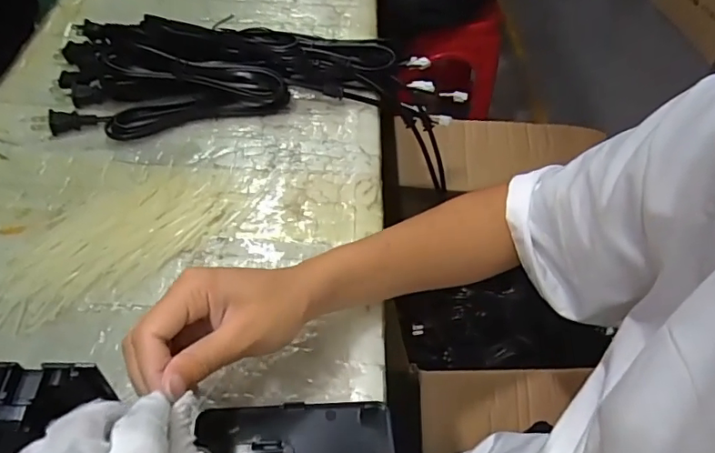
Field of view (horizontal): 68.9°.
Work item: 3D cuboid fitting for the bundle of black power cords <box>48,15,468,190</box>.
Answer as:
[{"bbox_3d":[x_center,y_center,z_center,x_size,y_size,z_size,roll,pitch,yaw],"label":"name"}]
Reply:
[{"bbox_3d":[-0.104,-0.154,0.598,0.443,0.111,0.164,-1,50,-7],"label":"bundle of black power cords"}]

